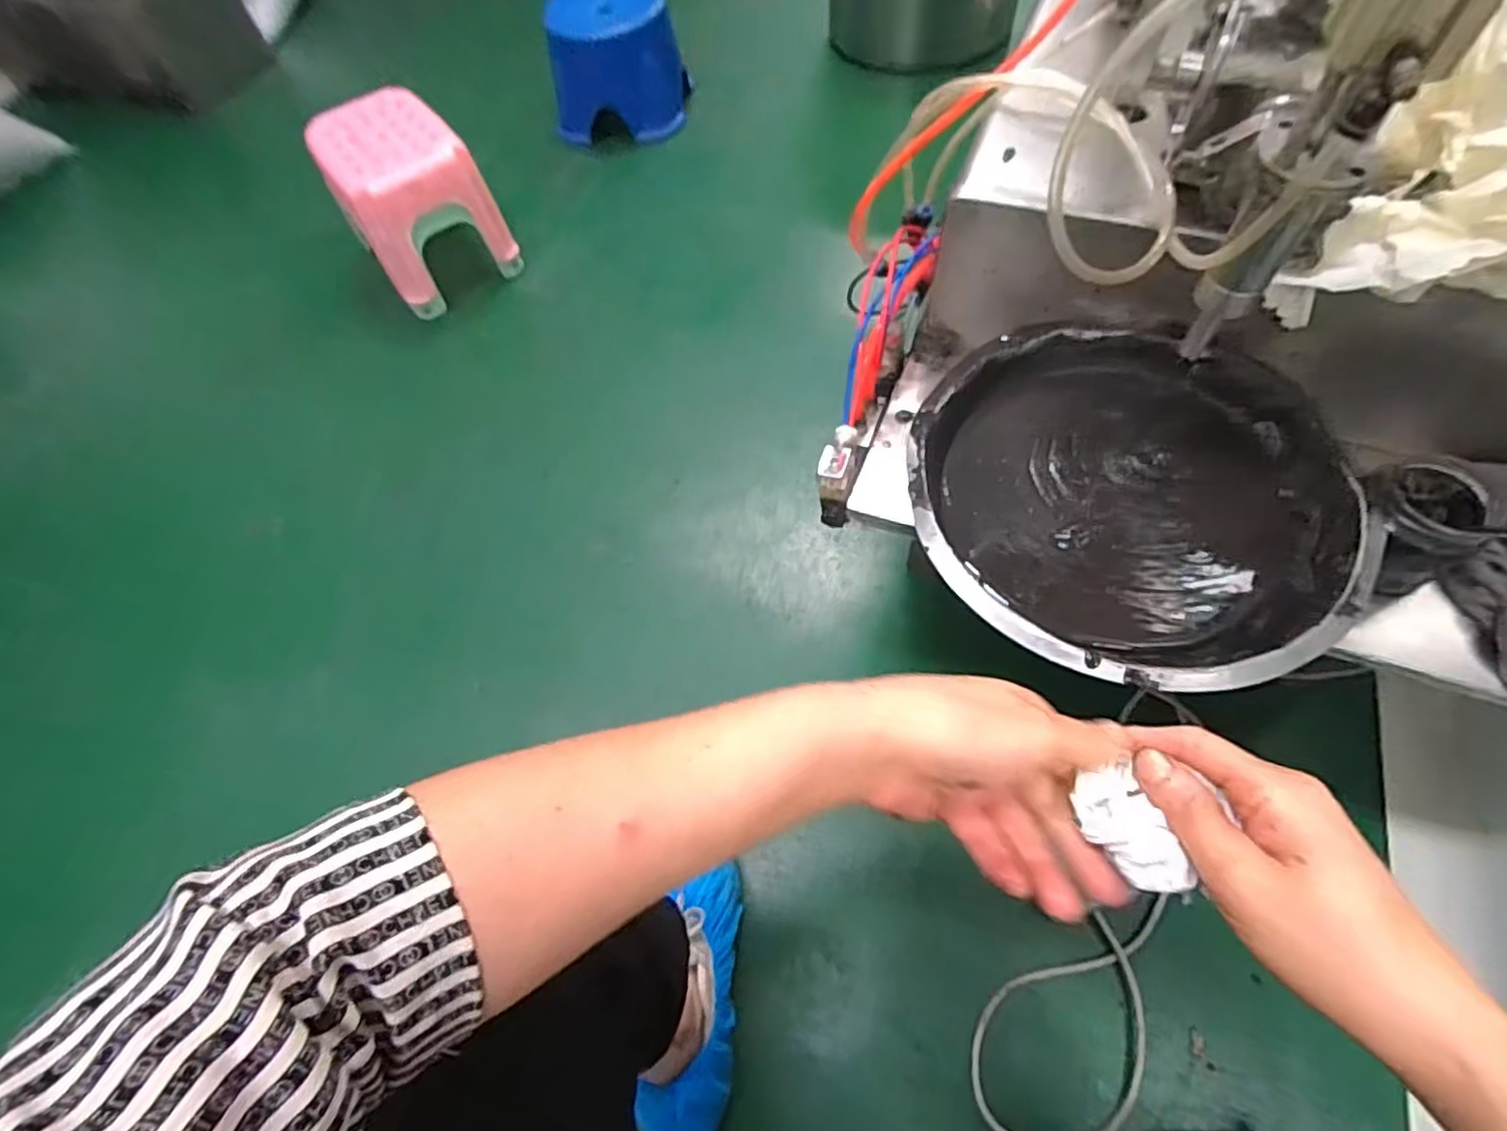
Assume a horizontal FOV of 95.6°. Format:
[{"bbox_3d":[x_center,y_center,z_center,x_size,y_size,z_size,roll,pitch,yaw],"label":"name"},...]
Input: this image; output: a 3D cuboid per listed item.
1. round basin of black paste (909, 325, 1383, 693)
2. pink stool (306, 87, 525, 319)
[{"bbox_3d":[0.230,-0.035,0.449,0.248,0.078,0.252,-2,60,3],"label":"round basin of black paste"},{"bbox_3d":[-0.547,-0.586,1.094,0.208,0.213,0.267,-36,64,-16],"label":"pink stool"}]

